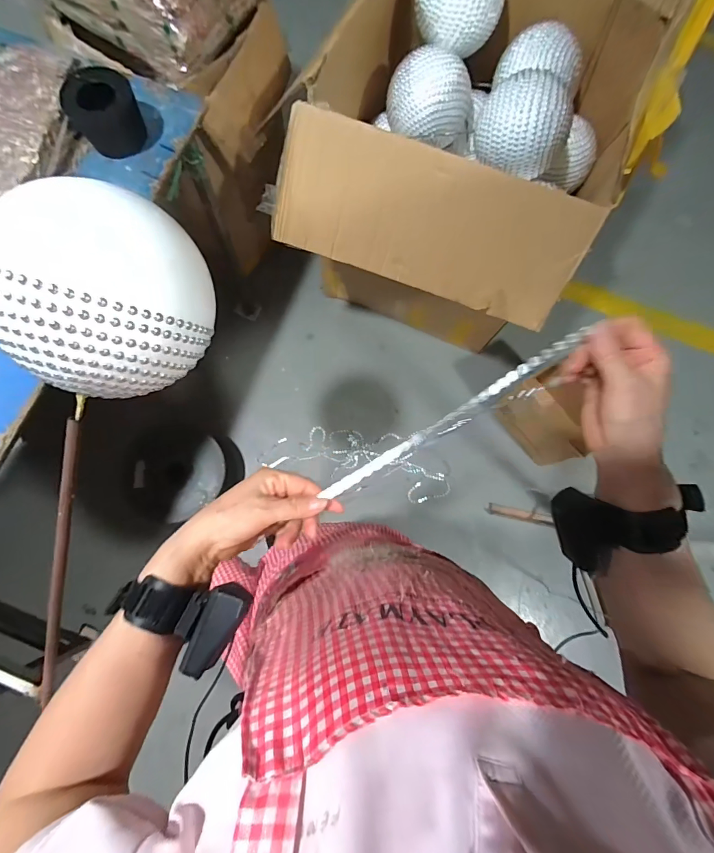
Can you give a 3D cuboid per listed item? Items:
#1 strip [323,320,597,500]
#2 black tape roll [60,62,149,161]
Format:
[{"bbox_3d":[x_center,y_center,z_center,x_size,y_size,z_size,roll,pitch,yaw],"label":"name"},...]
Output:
[{"bbox_3d":[0.082,-0.008,0.328,0.250,0.014,0.014,-33,80,10],"label":"strip"},{"bbox_3d":[-0.452,-0.565,0.687,0.113,0.090,0.113,0,78,-1],"label":"black tape roll"}]

